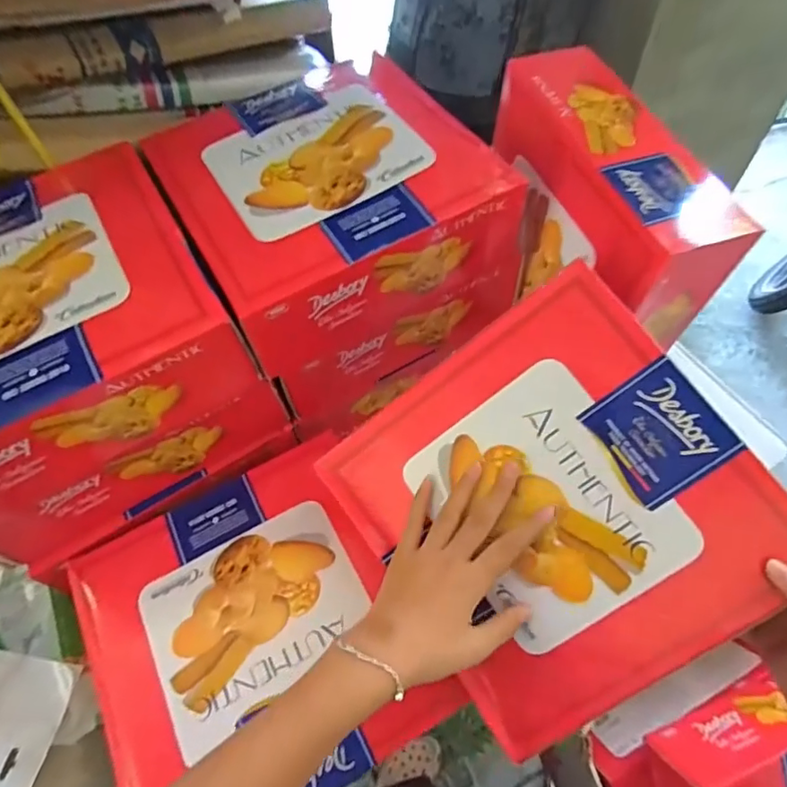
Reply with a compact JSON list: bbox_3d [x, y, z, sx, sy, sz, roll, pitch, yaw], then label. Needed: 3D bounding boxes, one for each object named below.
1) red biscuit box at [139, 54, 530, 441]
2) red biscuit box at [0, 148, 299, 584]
[{"bbox_3d":[-0.067,-0.165,0.553,0.275,0.185,0.283,-34,63,-16],"label":"red biscuit box"},{"bbox_3d":[-0.295,-0.037,0.496,0.272,0.184,0.279,-30,62,-15],"label":"red biscuit box"}]

